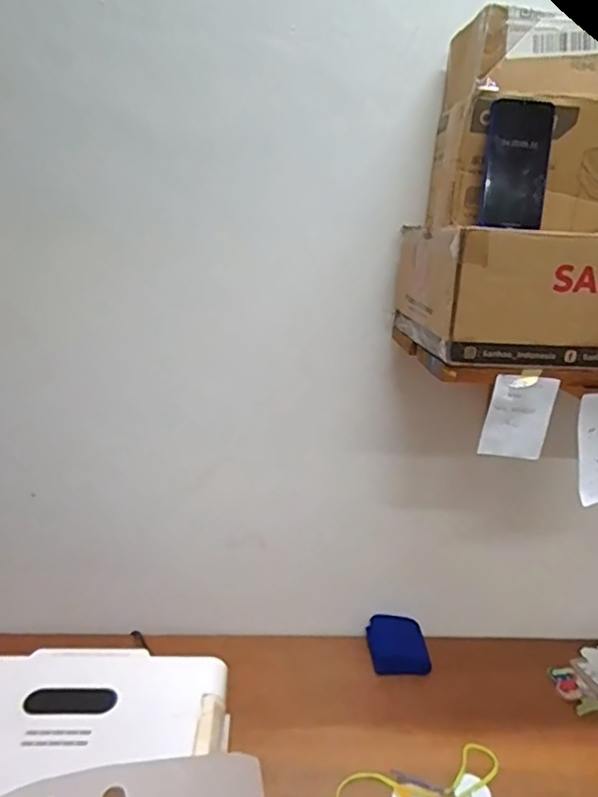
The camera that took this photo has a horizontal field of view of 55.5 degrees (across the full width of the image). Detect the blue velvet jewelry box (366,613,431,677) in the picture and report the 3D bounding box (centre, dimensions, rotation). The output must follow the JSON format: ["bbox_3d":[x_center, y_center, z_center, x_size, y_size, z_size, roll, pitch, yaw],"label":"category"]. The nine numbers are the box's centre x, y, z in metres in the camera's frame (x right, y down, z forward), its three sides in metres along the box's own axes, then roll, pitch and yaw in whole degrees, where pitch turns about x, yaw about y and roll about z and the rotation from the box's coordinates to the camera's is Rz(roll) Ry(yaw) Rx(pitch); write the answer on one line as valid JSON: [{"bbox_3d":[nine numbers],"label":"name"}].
[{"bbox_3d":[0.192,0.477,1.102,0.108,0.037,0.121,1,19,-5],"label":"blue velvet jewelry box"}]

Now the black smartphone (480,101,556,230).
[{"bbox_3d":[0.267,-0.285,0.697,0.073,0.145,0.012,6,13,12],"label":"black smartphone"}]

